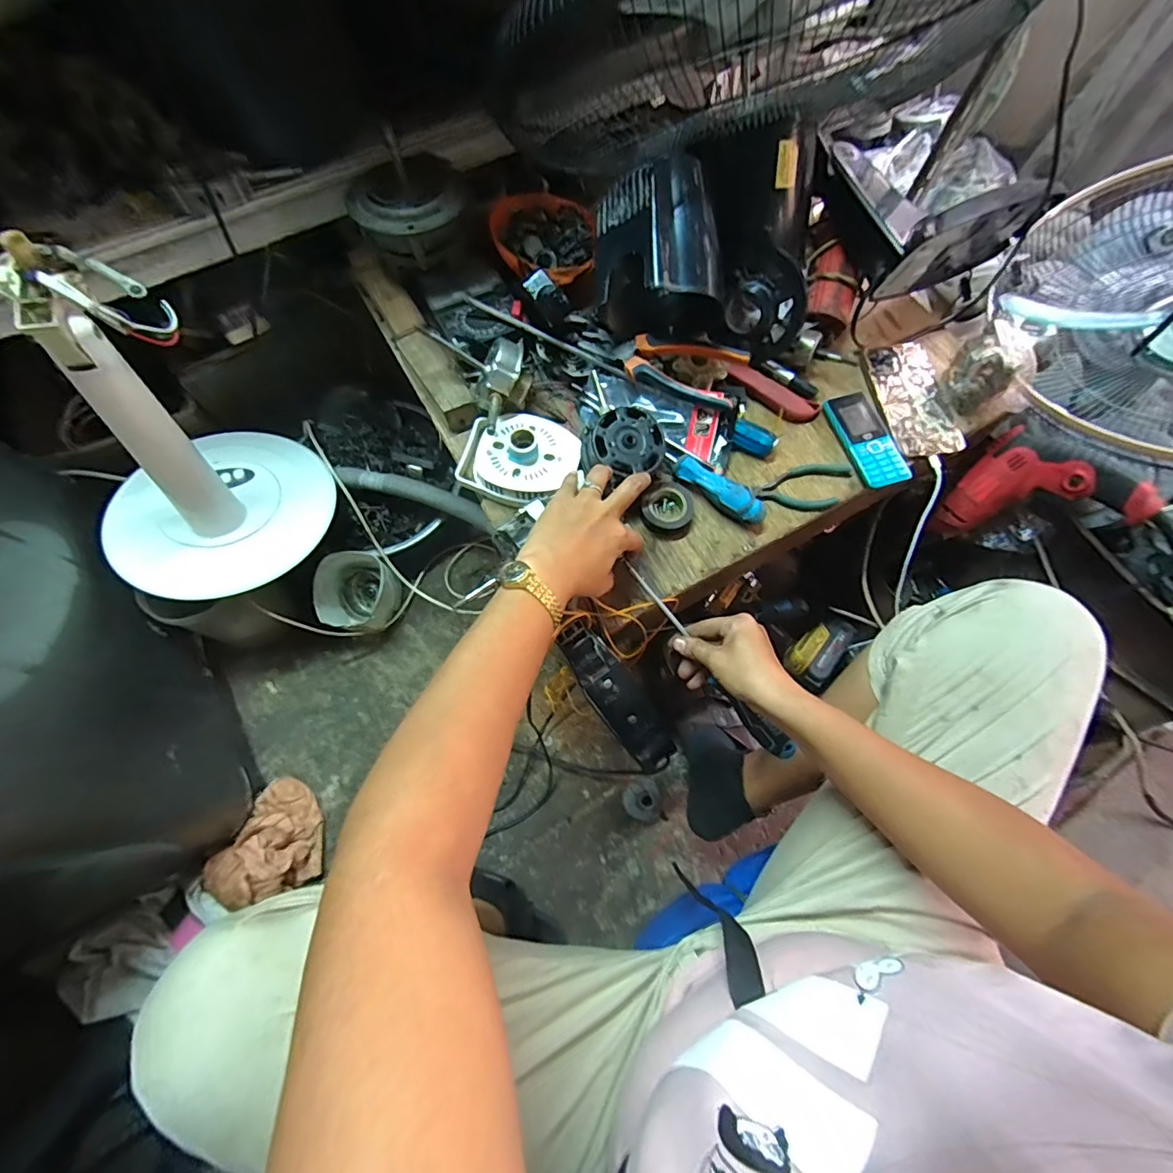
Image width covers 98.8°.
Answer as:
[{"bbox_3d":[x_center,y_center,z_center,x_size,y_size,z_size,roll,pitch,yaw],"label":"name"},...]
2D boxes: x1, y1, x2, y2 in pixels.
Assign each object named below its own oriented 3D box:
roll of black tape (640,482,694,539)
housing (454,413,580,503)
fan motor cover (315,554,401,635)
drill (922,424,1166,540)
[{"bbox_3d":[0.094,-0.087,0.559,0.058,0.020,0.060,1,71,-2],"label":"roll of black tape"},{"bbox_3d":[-0.075,-0.146,0.555,0.129,0.043,0.100,17,71,4],"label":"housing"},{"bbox_3d":[-0.369,0.013,0.817,0.101,0.096,0.116,11,71,2],"label":"fan motor cover"},{"bbox_3d":[0.574,-0.139,0.658,0.083,0.236,0.131,-15,97,-31],"label":"drill"}]

